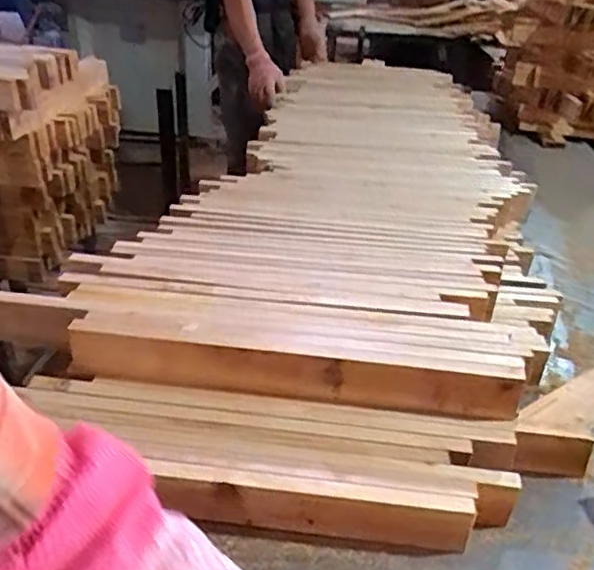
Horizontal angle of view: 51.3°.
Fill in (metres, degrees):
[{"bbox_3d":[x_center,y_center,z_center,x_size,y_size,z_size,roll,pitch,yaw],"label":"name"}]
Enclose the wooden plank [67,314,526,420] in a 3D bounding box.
[{"bbox_3d":[-0.006,0.091,0.669,0.475,0.065,0.028,6,11,3],"label":"wooden plank"}]

